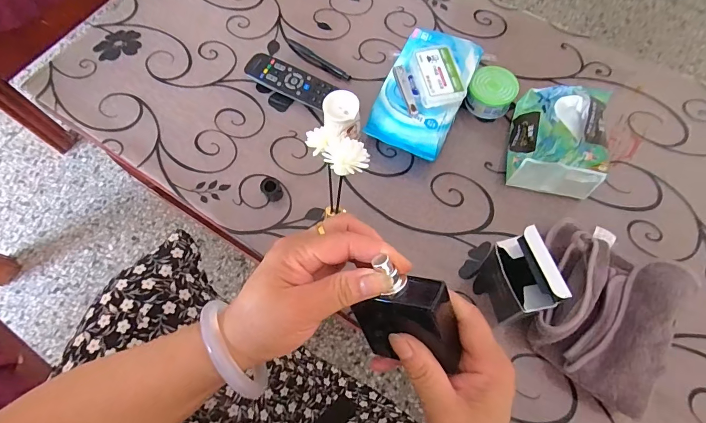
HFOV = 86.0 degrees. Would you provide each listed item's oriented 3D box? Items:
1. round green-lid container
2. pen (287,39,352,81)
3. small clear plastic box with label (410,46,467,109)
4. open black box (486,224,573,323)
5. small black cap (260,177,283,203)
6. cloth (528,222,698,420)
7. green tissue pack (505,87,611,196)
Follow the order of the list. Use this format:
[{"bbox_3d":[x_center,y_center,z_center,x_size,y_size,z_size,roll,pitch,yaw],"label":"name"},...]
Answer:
[{"bbox_3d":[0.200,-0.170,0.547,0.064,0.046,0.069,-1,68,2],"label":"round green-lid container"},{"bbox_3d":[-0.056,-0.244,0.609,0.134,0.011,0.013,38,75,16],"label":"pen"},{"bbox_3d":[0.107,-0.175,0.489,0.056,0.024,0.080,-11,68,-1],"label":"small clear plastic box with label"},{"bbox_3d":[0.164,0.073,0.393,0.034,0.137,0.069,-19,69,-5],"label":"open black box"},{"bbox_3d":[-0.108,-0.029,0.504,0.024,0.028,0.023,-1,68,2],"label":"small black cap"},{"bbox_3d":[0.267,0.099,0.410,0.143,0.061,0.179,32,73,14],"label":"cloth"},{"bbox_3d":[0.260,-0.094,0.484,0.099,0.085,0.120,12,69,7],"label":"green tissue pack"}]

